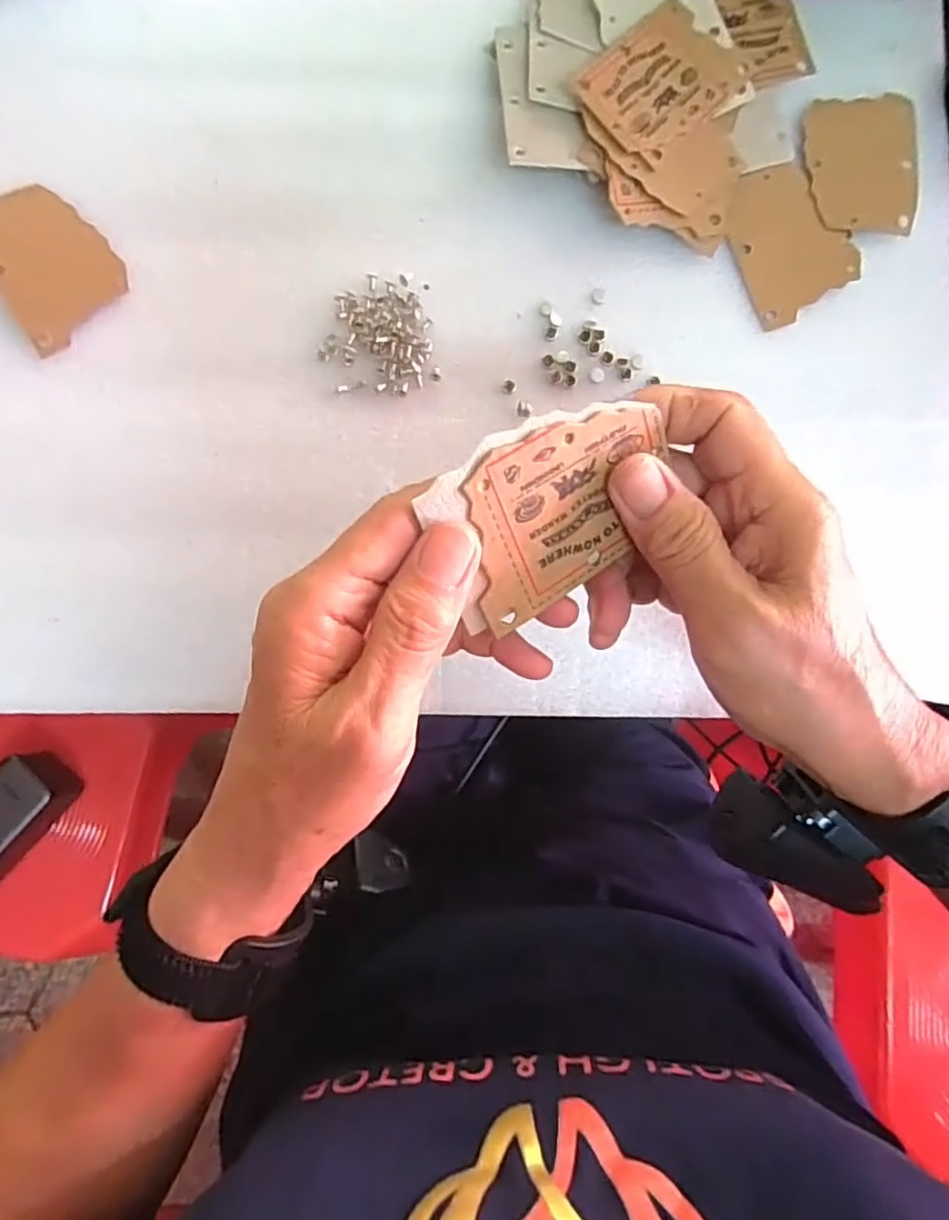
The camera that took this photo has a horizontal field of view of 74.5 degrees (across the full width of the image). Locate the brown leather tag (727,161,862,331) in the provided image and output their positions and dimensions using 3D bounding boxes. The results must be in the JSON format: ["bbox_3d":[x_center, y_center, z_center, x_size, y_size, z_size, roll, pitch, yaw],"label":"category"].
[{"bbox_3d":[0.156,-0.183,0.309,0.055,0.004,0.075,-20,87,-2],"label":"brown leather tag"}]

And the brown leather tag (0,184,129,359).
[{"bbox_3d":[-0.204,-0.168,0.299,0.054,0.006,0.077,-32,90,-11],"label":"brown leather tag"}]

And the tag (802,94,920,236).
[{"bbox_3d":[0.193,-0.223,0.312,0.055,0.004,0.074,2,85,0],"label":"tag"}]

